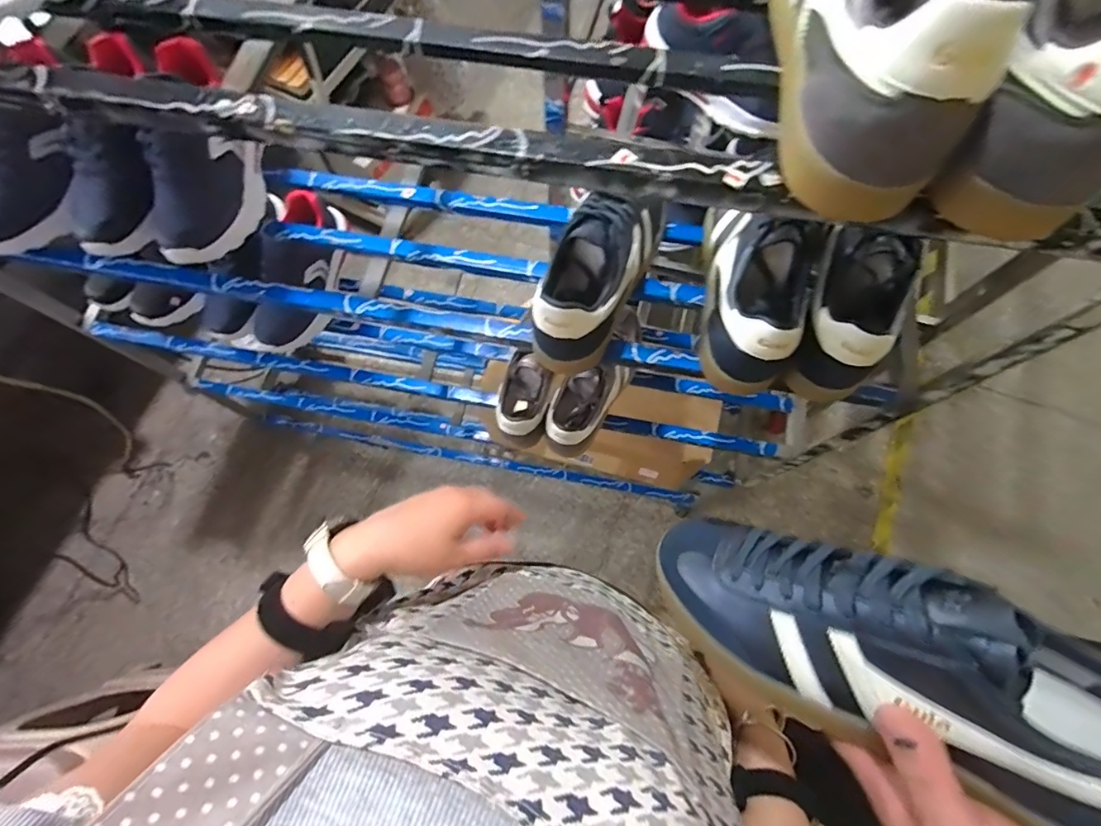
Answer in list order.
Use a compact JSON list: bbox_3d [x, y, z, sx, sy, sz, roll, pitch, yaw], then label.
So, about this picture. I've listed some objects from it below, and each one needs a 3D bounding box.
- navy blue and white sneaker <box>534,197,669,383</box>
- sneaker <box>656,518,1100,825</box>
[{"bbox_3d":[0.056,-0.162,0.501,0.082,0.092,0.242,25,75,9],"label":"navy blue and white sneaker"},{"bbox_3d":[0.178,0.133,0.279,0.253,0.094,0.093,13,70,42],"label":"sneaker"}]

